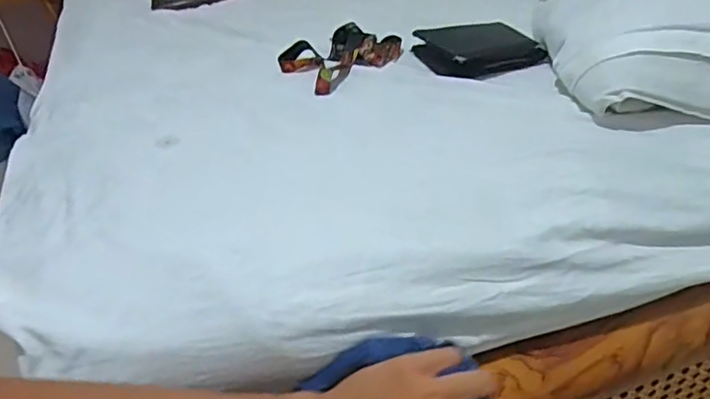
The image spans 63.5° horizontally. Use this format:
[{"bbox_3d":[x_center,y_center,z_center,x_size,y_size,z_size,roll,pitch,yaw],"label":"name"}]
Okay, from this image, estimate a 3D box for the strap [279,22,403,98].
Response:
[{"bbox_3d":[-0.008,-0.152,0.607,0.119,0.031,0.089,-24,39,-23],"label":"strap"}]

